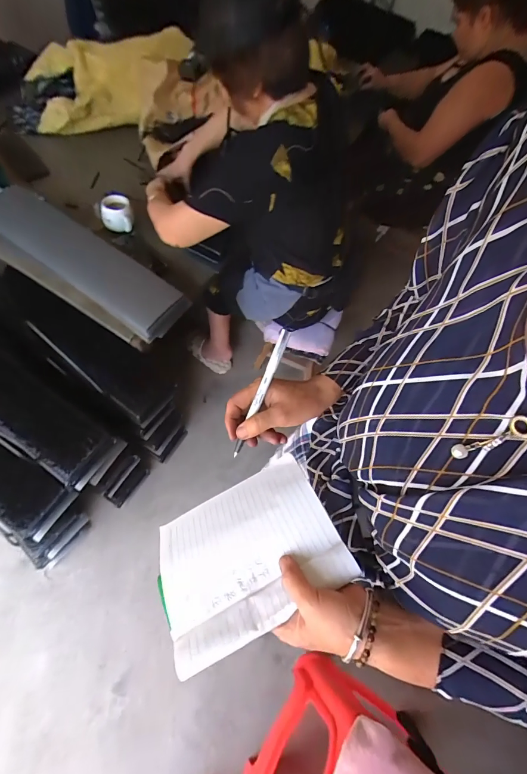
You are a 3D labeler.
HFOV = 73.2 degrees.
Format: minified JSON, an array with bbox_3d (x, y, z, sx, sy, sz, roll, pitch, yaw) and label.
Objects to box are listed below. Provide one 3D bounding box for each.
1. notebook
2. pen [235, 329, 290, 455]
[{"bbox_3d":[-0.022,0.180,0.398,0.197,0.015,0.164,-27,45,-5],"label":"notebook"},{"bbox_3d":[-0.004,0.010,0.400,0.010,0.008,0.160,25,110,7],"label":"pen"}]

